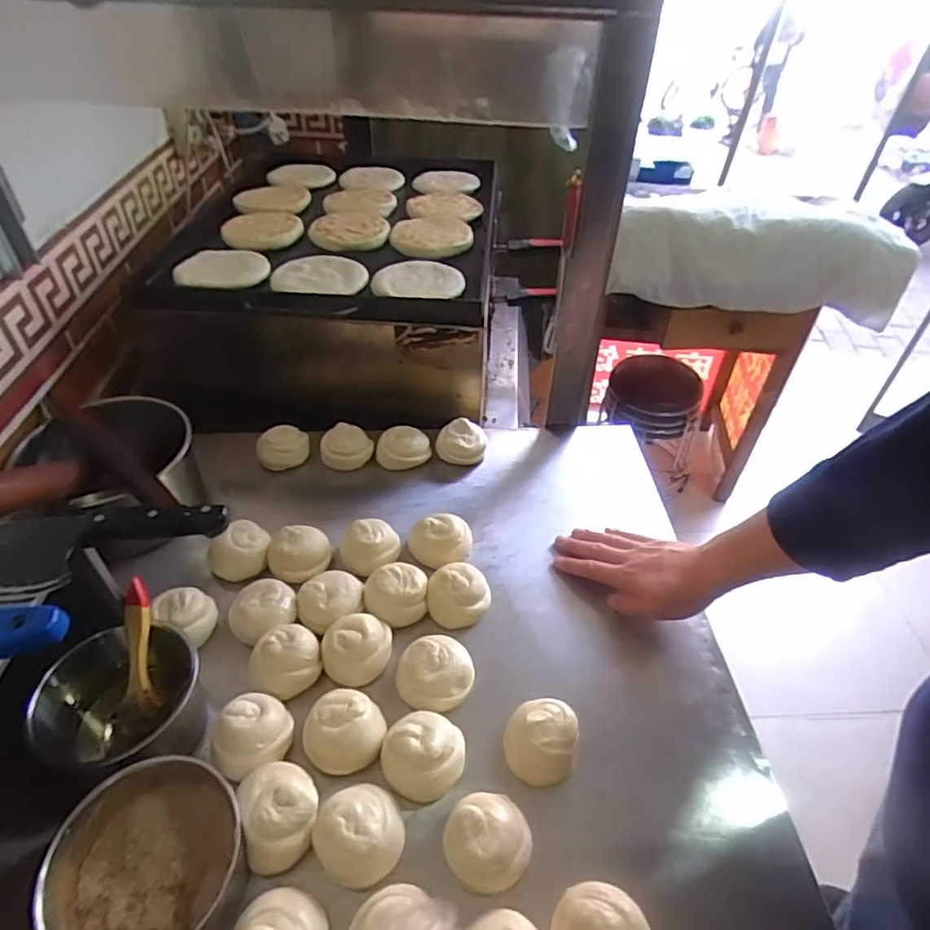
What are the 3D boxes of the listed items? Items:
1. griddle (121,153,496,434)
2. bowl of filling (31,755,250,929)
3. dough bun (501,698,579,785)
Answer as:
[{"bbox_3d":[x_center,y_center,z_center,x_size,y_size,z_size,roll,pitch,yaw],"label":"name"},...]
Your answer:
[{"bbox_3d":[-0.230,-0.325,1.062,0.546,0.244,0.630,2,42,0],"label":"griddle"},{"bbox_3d":[-0.241,0.308,0.444,0.128,0.090,0.120,1,42,-1],"label":"bowl of filling"},{"bbox_3d":[0.069,0.251,0.531,0.063,0.037,0.065,1,42,-1],"label":"dough bun"}]

